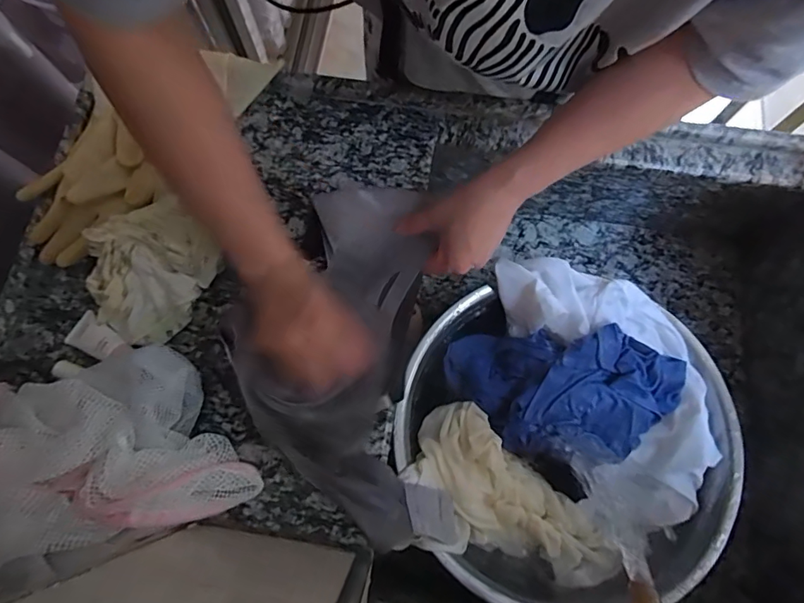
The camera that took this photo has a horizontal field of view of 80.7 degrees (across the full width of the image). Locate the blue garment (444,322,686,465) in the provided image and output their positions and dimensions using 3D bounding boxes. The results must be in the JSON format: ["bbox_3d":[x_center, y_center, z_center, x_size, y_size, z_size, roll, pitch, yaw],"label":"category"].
[{"bbox_3d":[0.173,0.102,0.531,0.240,0.082,0.140,6,75,1],"label":"blue garment"}]

